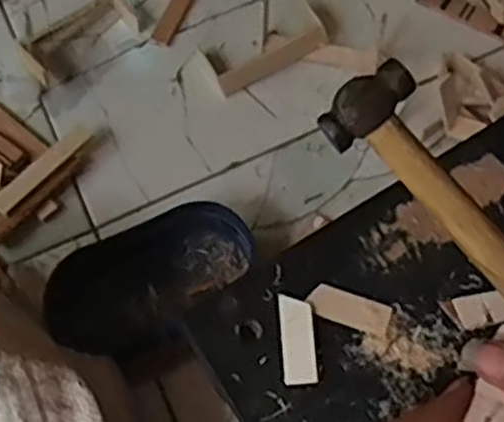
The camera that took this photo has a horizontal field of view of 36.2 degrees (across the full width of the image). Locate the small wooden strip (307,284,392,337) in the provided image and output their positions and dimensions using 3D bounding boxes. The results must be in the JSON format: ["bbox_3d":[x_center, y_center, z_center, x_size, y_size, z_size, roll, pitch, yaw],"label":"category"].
[{"bbox_3d":[0.057,0.057,0.454,0.047,0.004,0.019,18,68,10],"label":"small wooden strip"}]

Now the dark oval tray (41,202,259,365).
[{"bbox_3d":[-0.077,0.053,0.592,0.163,0.038,0.092,-24,67,-8],"label":"dark oval tray"}]

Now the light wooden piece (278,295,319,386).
[{"bbox_3d":[0.027,0.075,0.448,0.019,0.008,0.052,-4,66,1],"label":"light wooden piece"}]

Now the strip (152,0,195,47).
[{"bbox_3d":[-0.065,-0.199,0.720,0.021,0.004,0.101,20,68,11],"label":"strip"}]

